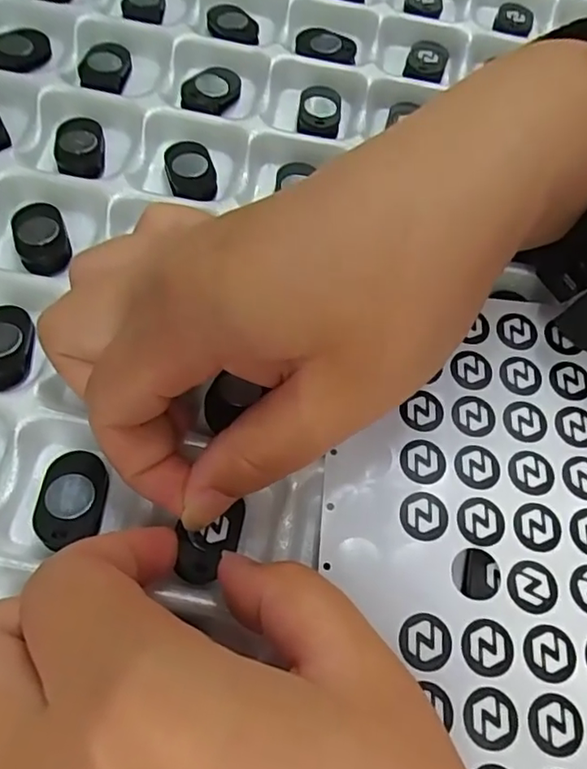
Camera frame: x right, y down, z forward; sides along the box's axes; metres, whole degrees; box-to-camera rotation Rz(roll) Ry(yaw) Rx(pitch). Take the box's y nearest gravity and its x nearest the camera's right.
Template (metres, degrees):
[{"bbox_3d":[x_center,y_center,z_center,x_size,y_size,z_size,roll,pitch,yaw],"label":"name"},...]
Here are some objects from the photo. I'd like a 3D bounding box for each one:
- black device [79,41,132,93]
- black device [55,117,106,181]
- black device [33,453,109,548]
[{"bbox_3d":[-0.079,-0.132,0.247,0.019,0.008,0.026,-3,64,-7],"label":"black device"},{"bbox_3d":[-0.083,-0.092,0.229,0.017,0.007,0.030,-10,65,-10],"label":"black device"},{"bbox_3d":[-0.064,0.032,0.170,0.018,0.005,0.028,2,64,-4],"label":"black device"}]

